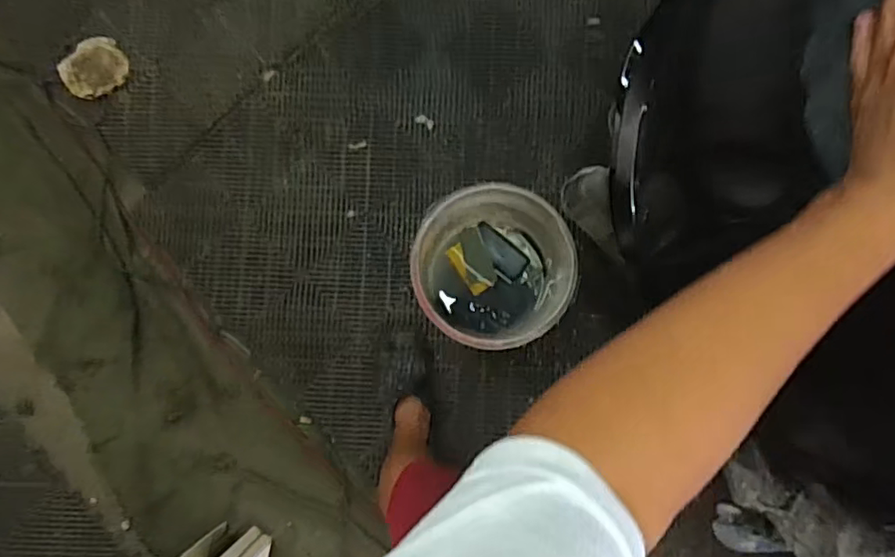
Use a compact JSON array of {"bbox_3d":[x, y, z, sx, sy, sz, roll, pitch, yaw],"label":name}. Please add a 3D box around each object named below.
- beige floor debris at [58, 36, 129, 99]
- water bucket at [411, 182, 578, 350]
[{"bbox_3d":[-0.857,-0.510,1.478,0.136,0.032,0.152,35,88,3],"label":"beige floor debris"},{"bbox_3d":[0.090,-0.015,1.245,0.292,0.295,0.292,0,86,2],"label":"water bucket"}]

